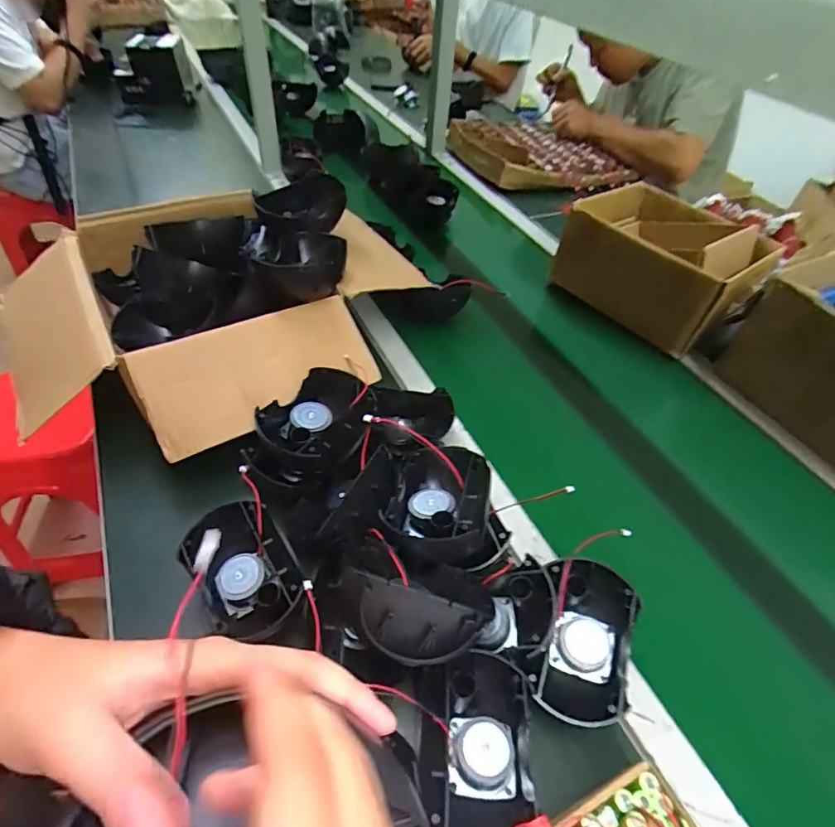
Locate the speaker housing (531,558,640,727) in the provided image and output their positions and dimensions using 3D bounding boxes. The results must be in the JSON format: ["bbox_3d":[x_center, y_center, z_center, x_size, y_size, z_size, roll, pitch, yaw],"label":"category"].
[{"bbox_3d":[0.147,0.210,0.458,0.086,0.065,0.134,15,48,9],"label":"speaker housing"}]

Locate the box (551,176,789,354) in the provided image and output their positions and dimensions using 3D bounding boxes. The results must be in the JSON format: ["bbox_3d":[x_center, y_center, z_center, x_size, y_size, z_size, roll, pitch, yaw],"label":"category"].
[{"bbox_3d":[0.430,-0.269,0.885,0.307,0.150,0.242,35,54,25],"label":"box"}]

